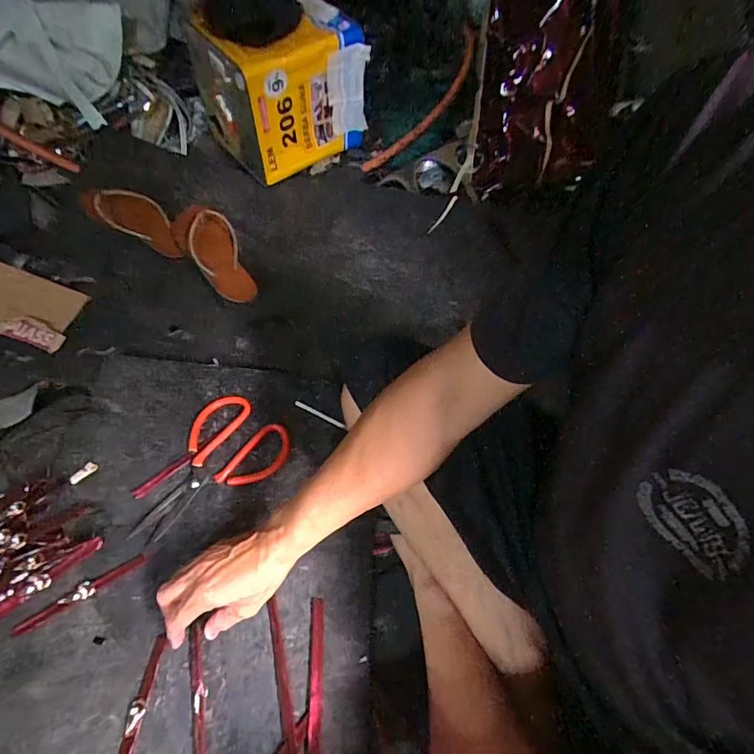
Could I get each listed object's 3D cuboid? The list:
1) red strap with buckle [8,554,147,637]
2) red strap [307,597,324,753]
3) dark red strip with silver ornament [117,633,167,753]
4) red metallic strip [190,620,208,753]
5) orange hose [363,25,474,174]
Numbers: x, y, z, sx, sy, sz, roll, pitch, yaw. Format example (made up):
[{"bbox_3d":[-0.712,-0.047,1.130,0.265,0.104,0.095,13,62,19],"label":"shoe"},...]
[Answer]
[{"bbox_3d":[-0.337,0.246,0.501,0.139,0.004,0.017,-29,64,-19],"label":"red strap with buckle"},{"bbox_3d":[-0.066,0.324,0.479,0.014,0.012,0.148,-1,58,-3],"label":"red strap"},{"bbox_3d":[-0.245,0.344,0.445,0.016,0.010,0.140,6,55,1],"label":"dark red strip with silver ornament"},{"bbox_3d":[-0.187,0.333,0.460,0.015,0.007,0.137,-11,58,-10],"label":"red metallic strip"},{"bbox_3d":[0.119,-0.632,1.022,0.081,0.041,0.442,35,83,18],"label":"orange hose"}]

